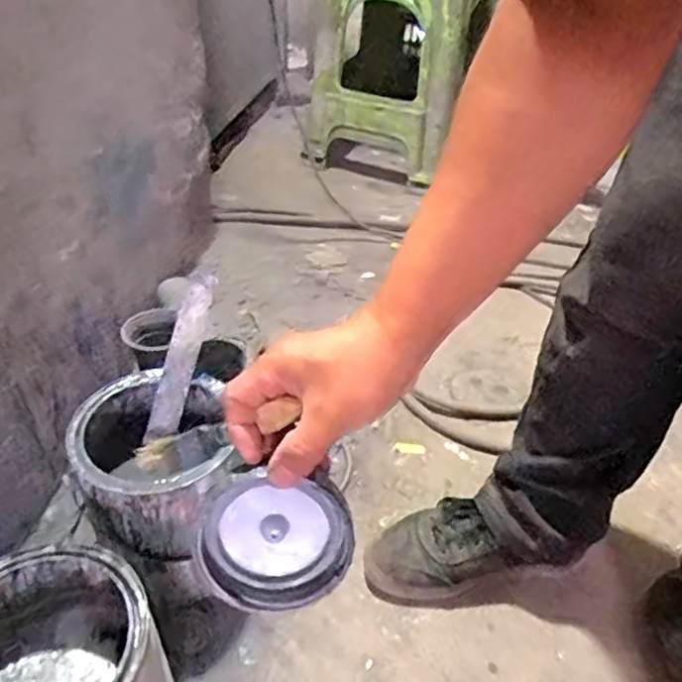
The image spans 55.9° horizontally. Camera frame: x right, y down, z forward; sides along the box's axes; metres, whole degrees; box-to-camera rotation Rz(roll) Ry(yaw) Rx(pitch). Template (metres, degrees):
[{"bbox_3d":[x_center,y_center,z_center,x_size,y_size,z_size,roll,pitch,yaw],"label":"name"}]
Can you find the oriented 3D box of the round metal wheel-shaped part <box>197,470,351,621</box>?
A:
[{"bbox_3d":[-0.041,0.125,0.411,0.096,0.094,0.021,-39,18,6],"label":"round metal wheel-shaped part"}]

